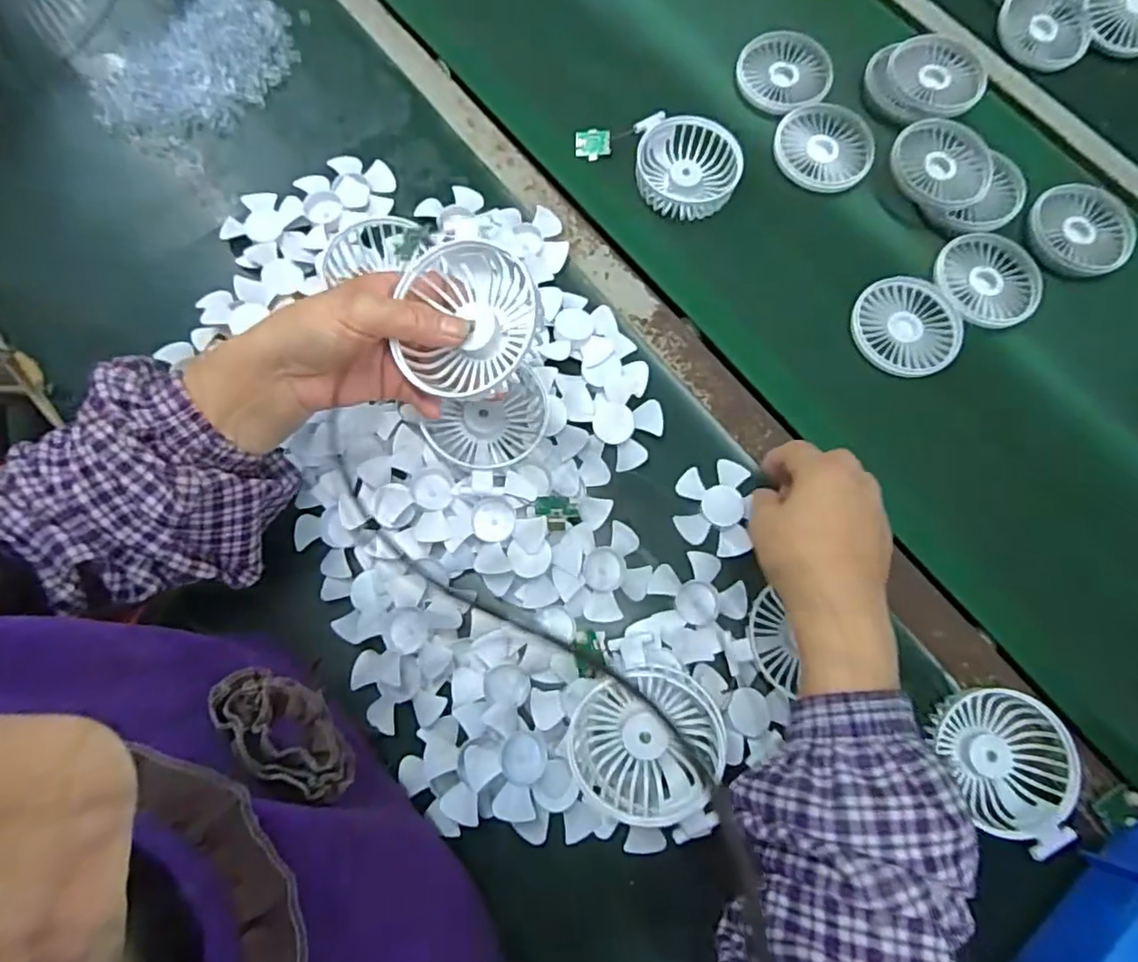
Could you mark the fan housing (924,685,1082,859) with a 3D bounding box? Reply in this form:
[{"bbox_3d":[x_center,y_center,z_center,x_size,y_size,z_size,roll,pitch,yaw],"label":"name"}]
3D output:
[{"bbox_3d":[0.289,0.185,0.405,0.079,0.022,0.100,-20,75,-8],"label":"fan housing"}]

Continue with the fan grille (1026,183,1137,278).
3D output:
[{"bbox_3d":[0.450,-0.225,0.545,0.081,0.018,0.087,29,74,7],"label":"fan grille"}]

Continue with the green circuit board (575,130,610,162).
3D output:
[{"bbox_3d":[0.021,-0.300,0.553,0.032,0.004,0.026,3,97,12],"label":"green circuit board"}]

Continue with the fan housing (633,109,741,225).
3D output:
[{"bbox_3d":[0.101,-0.272,0.536,0.087,0.025,0.080,8,73,1],"label":"fan housing"}]

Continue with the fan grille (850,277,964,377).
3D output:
[{"bbox_3d":[0.280,-0.128,0.513,0.088,0.009,0.084,0,73,-1],"label":"fan grille"}]

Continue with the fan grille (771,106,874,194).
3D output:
[{"bbox_3d":[0.230,-0.301,0.559,0.085,0.007,0.089,0,73,-1],"label":"fan grille"}]

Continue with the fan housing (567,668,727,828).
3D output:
[{"bbox_3d":[0.045,0.161,0.385,0.088,0.052,0.082,-1,73,-2],"label":"fan housing"}]

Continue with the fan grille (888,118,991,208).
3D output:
[{"bbox_3d":[0.330,-0.281,0.549,0.085,0.009,0.089,0,73,-1],"label":"fan grille"}]

